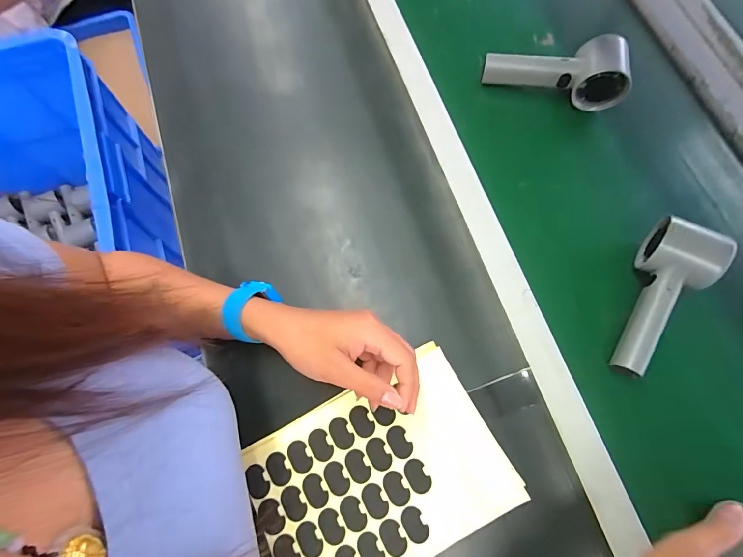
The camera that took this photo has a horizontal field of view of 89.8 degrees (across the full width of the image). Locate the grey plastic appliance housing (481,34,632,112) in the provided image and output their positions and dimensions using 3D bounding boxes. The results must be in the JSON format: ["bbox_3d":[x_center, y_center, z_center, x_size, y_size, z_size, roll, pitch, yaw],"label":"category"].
[{"bbox_3d":[0.210,-0.240,0.430,0.155,0.053,0.054,6,73,4],"label":"grey plastic appliance housing"}]

